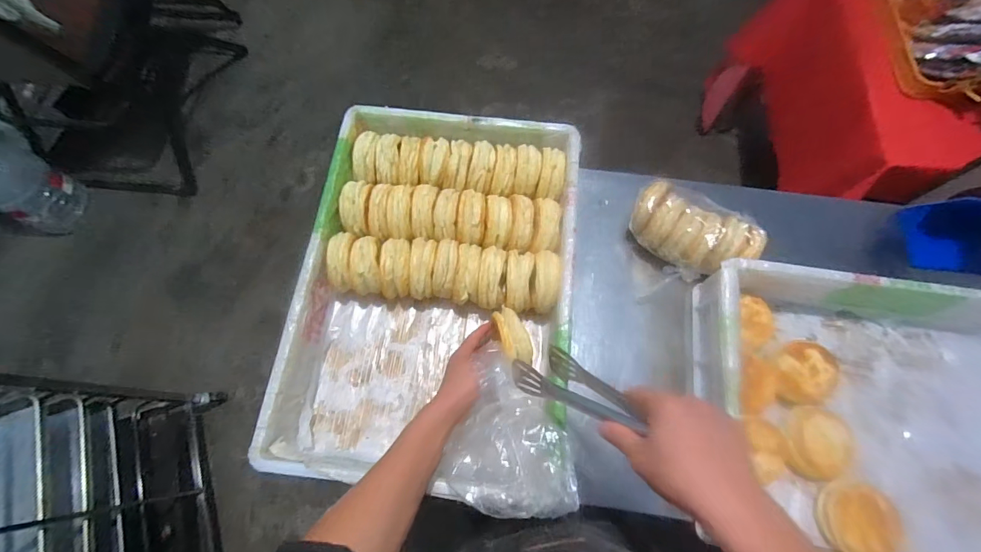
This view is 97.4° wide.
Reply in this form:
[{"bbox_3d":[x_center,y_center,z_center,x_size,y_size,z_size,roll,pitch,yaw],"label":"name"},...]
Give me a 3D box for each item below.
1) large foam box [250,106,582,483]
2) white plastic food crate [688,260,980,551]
[{"bbox_3d":[-0.083,0.013,0.722,0.420,0.125,0.587,5,71,2],"label":"large foam box"},{"bbox_3d":[0.624,0.217,0.641,0.599,0.129,0.411,6,71,2],"label":"white plastic food crate"}]

